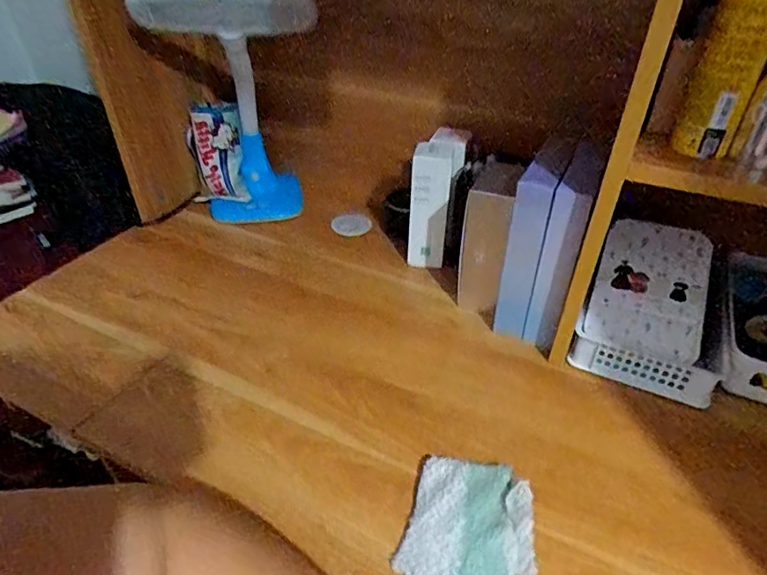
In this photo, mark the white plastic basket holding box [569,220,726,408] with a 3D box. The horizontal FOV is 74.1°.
[{"bbox_3d":[0.304,0.030,0.566,0.140,0.129,0.140,19,42,22],"label":"white plastic basket holding box"}]

